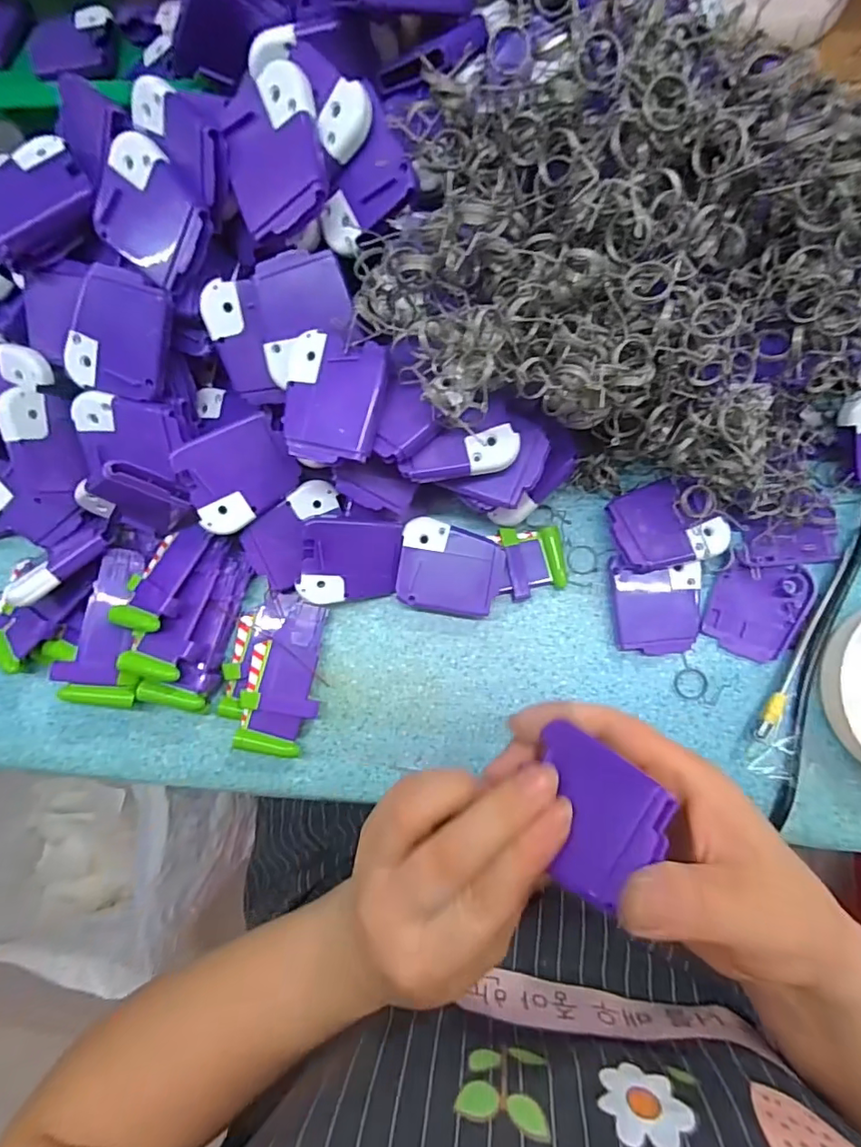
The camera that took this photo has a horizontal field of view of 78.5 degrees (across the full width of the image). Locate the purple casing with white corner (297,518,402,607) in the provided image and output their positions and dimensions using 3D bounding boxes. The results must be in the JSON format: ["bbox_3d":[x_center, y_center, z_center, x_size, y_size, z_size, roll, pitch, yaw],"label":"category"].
[{"bbox_3d":[-0.047,-0.006,0.310,0.056,0.006,0.050,3,108,-18],"label":"purple casing with white corner"}]

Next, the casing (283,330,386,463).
[{"bbox_3d":[-0.048,-0.086,0.258,0.048,0.015,0.059,9,82,5],"label":"casing"}]

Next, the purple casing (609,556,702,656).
[{"bbox_3d":[0.134,0.020,0.315,0.051,0.012,0.054,3,83,3],"label":"purple casing"}]

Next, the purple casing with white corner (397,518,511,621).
[{"bbox_3d":[0.013,-0.002,0.319,0.062,0.021,0.051,10,83,3],"label":"purple casing with white corner"}]

